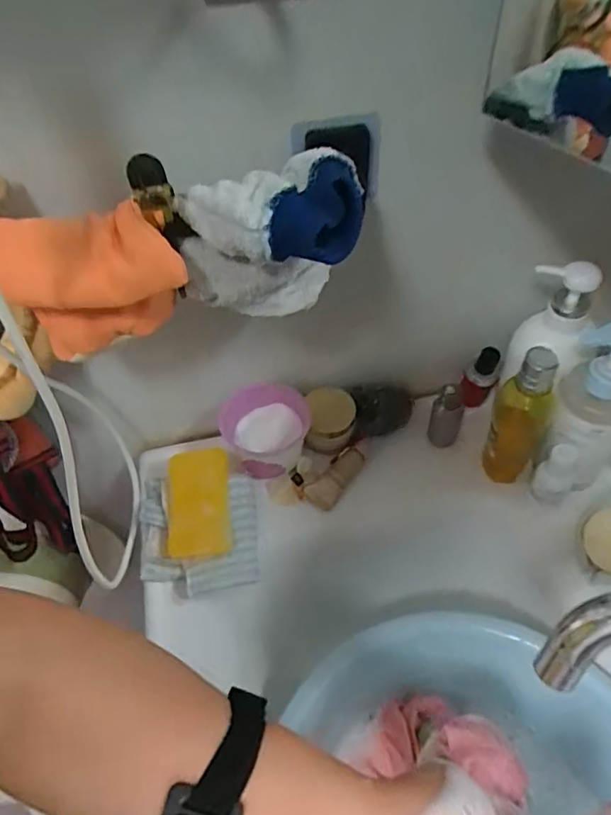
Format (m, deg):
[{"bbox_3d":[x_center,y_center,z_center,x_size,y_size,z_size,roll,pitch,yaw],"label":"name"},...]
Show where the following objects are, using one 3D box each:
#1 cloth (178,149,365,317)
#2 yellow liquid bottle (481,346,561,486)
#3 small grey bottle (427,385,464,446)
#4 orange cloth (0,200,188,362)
[{"bbox_3d":[-0.024,-0.099,0.375,0.118,0.102,0.056,-4,50,0],"label":"cloth"},{"bbox_3d":[0.201,0.009,0.527,0.050,0.151,0.043,20,54,19],"label":"yellow liquid bottle"},{"bbox_3d":[0.146,0.011,0.579,0.029,0.070,0.027,-2,50,2],"label":"small grey bottle"},{"bbox_3d":[-0.142,-0.080,0.381,0.129,0.091,0.044,-2,50,1],"label":"orange cloth"}]

